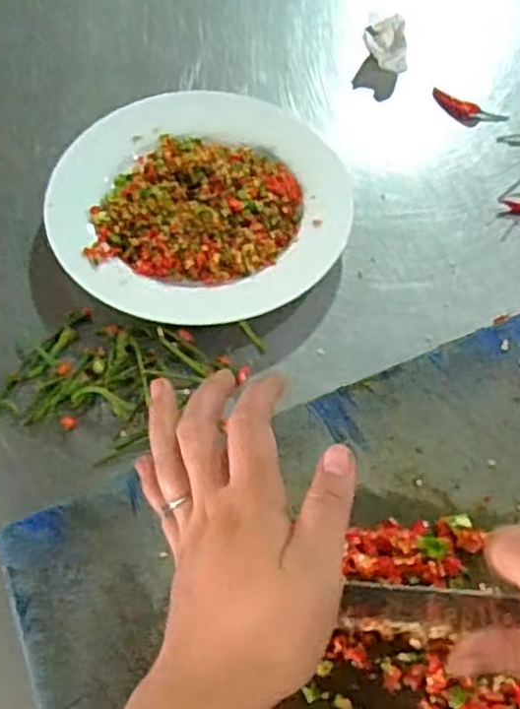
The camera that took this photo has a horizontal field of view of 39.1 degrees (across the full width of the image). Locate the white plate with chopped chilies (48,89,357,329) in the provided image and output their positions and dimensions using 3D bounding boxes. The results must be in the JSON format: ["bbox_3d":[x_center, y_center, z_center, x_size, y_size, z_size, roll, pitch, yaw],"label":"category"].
[{"bbox_3d":[-0.041,-0.104,0.492,0.190,0.035,0.184,0,60,1],"label":"white plate with chopped chilies"}]

